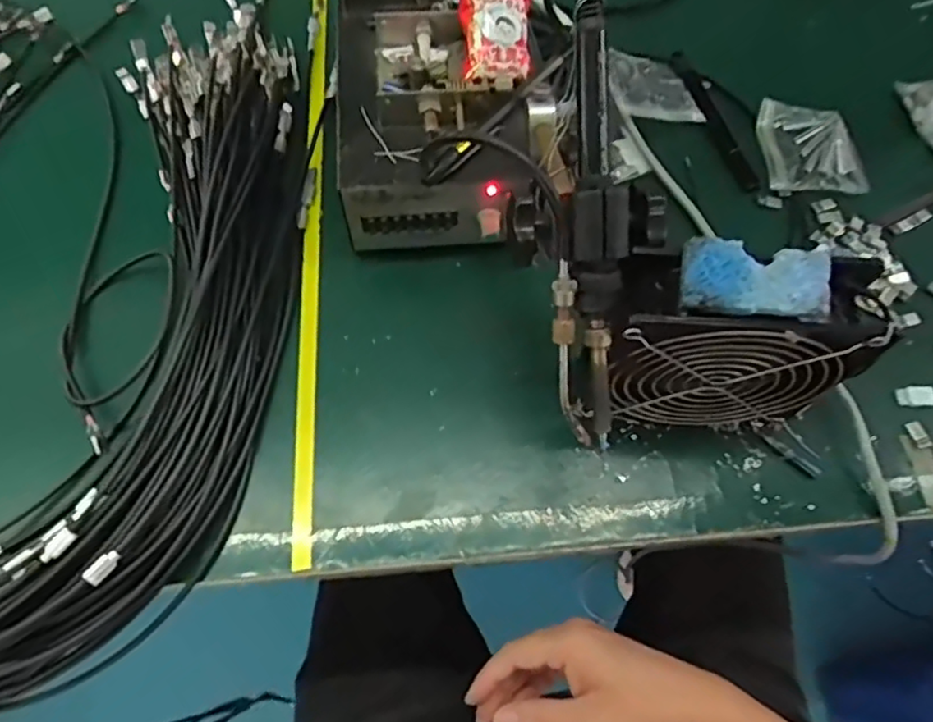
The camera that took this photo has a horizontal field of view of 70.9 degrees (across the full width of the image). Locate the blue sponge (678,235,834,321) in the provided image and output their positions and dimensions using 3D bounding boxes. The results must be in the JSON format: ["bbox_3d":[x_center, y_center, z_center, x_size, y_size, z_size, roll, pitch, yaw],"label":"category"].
[{"bbox_3d":[0.125,-0.036,0.281,0.060,0.012,0.031,7,68,0],"label":"blue sponge"}]

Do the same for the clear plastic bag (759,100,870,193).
[{"bbox_3d":[0.250,-0.158,0.479,0.067,0.019,0.074,-4,69,-3],"label":"clear plastic bag"}]

